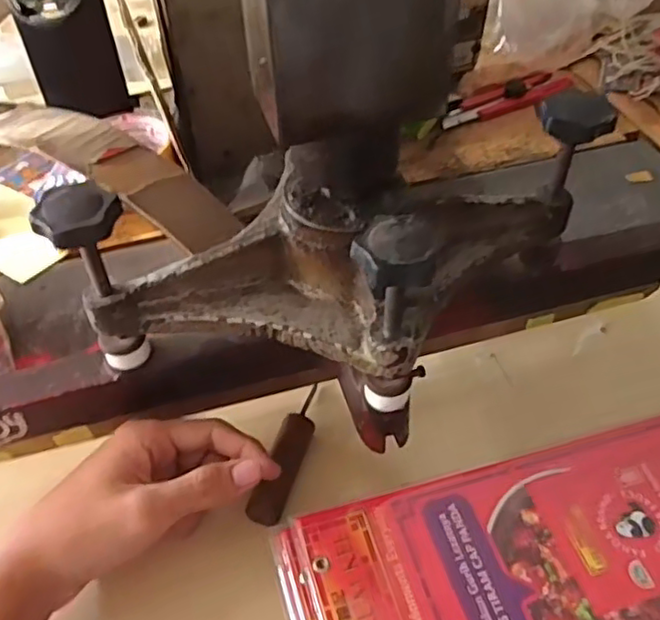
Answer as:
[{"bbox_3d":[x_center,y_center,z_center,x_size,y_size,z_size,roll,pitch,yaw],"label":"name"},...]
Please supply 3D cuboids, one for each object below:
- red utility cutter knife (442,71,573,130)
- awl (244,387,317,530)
[{"bbox_3d":[0.180,-0.215,0.668,0.152,0.015,0.053,-25,52,-20],"label":"red utility cutter knife"},{"bbox_3d":[-0.024,0.083,0.394,0.019,0.020,0.095,14,57,14],"label":"awl"}]

